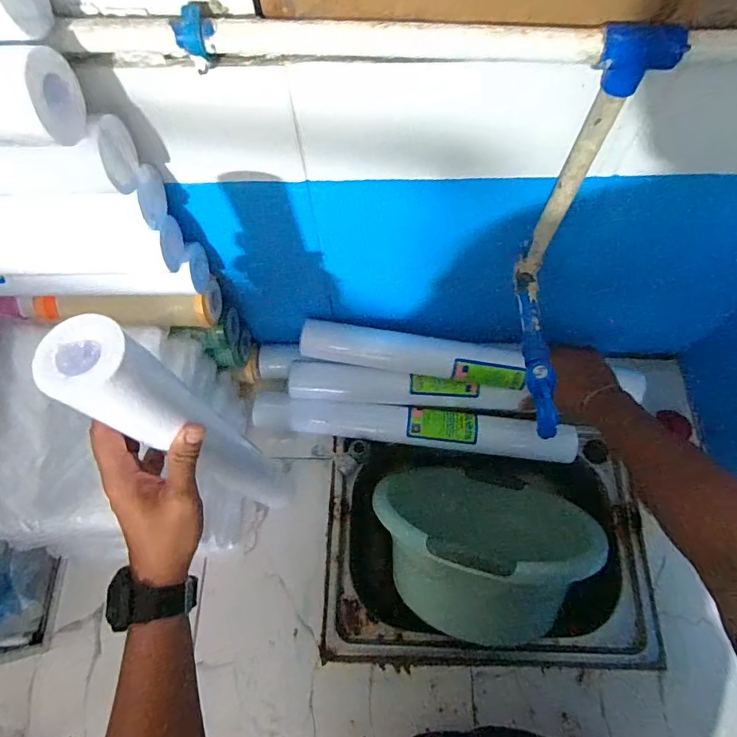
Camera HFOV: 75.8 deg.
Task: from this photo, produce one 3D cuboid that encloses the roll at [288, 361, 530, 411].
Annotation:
[{"bbox_3d":[0.059,0.028,0.749,0.361,0.053,0.050,2,68,2],"label":"roll"}]

